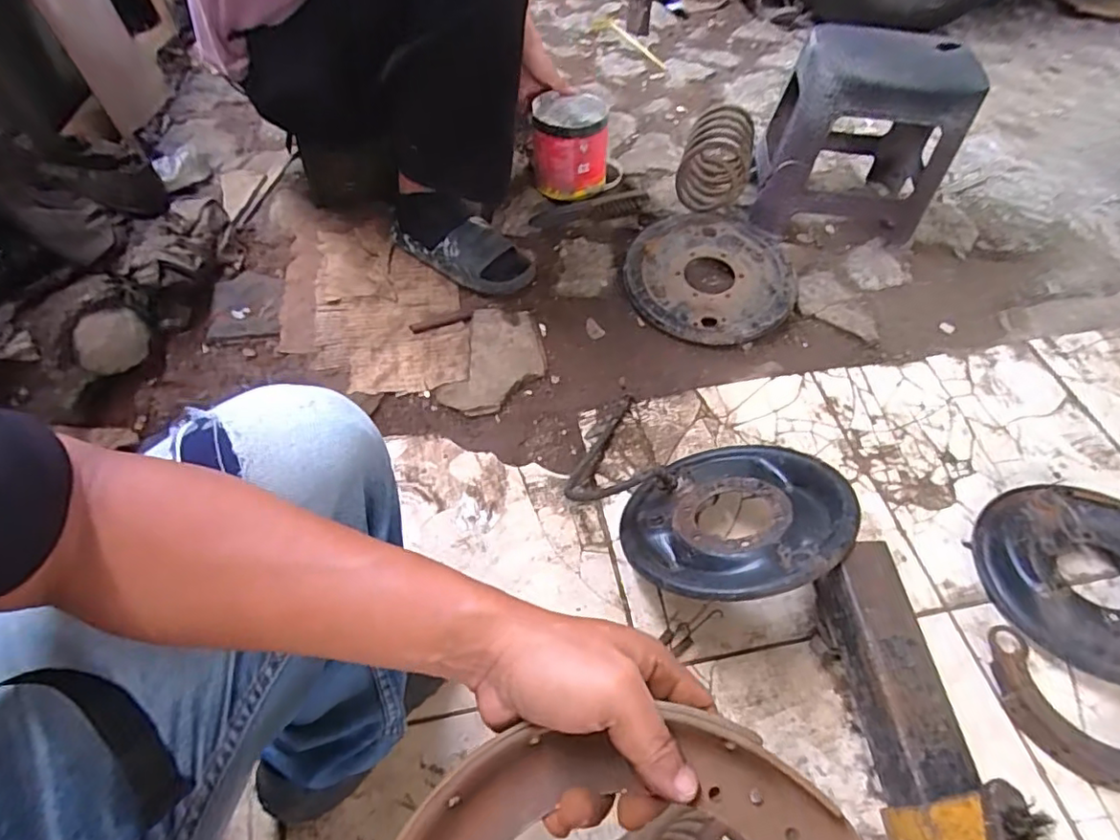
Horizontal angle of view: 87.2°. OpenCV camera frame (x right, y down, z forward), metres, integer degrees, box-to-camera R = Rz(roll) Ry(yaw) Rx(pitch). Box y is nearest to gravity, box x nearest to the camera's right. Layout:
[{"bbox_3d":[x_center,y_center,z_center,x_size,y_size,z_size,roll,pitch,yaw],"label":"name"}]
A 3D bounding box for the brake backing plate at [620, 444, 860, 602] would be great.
[{"bbox_3d":[0.213,0.116,0.725,0.269,0.039,0.275,-17,27,9],"label":"brake backing plate"}]

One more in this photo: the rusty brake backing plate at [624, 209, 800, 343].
[{"bbox_3d":[0.268,-0.260,1.074,0.284,0.060,0.296,0,54,0],"label":"rusty brake backing plate"}]

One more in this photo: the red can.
[{"bbox_3d":[0.038,-0.575,1.236,0.185,0.174,0.172,3,54,2],"label":"red can"}]

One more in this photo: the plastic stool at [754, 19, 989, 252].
[{"bbox_3d":[0.563,-0.535,1.109,0.307,0.325,0.251,11,55,8],"label":"plastic stool"}]

